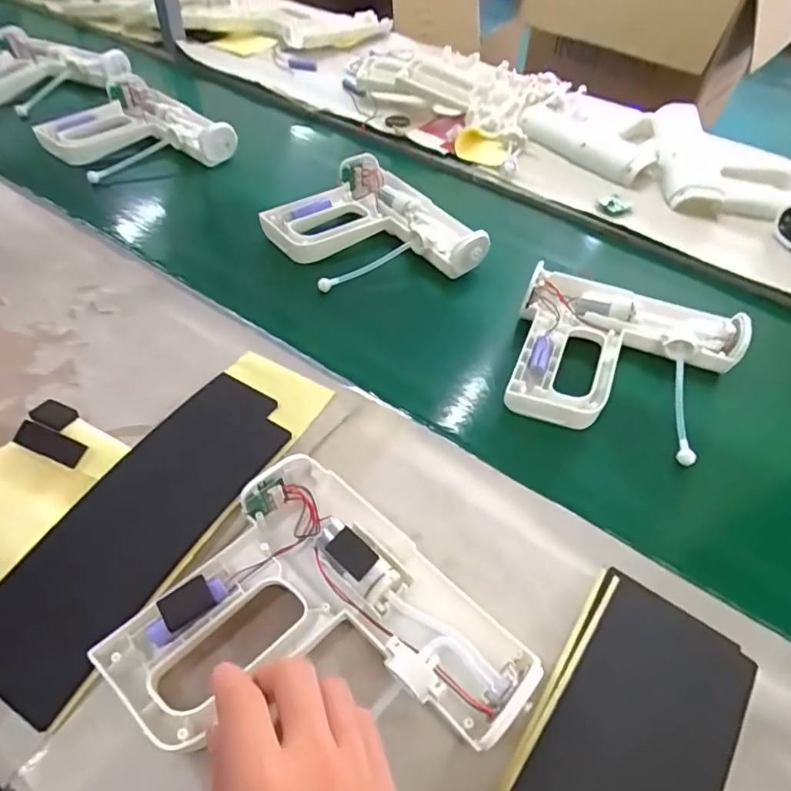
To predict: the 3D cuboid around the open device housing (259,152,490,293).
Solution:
[{"bbox_3d":[-0.029,-0.189,0.619,0.192,0.050,0.217,-29,59,-24],"label":"open device housing"}]

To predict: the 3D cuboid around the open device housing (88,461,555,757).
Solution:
[{"bbox_3d":[-0.050,0.156,0.324,0.213,0.047,0.184,38,58,23],"label":"open device housing"}]

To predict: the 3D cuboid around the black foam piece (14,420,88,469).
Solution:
[{"bbox_3d":[-0.272,0.039,0.422,0.060,0.004,0.020,20,86,10],"label":"black foam piece"}]

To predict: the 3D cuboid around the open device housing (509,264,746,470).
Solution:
[{"bbox_3d":[0.220,-0.039,0.508,0.203,0.037,0.178,17,52,9],"label":"open device housing"}]

